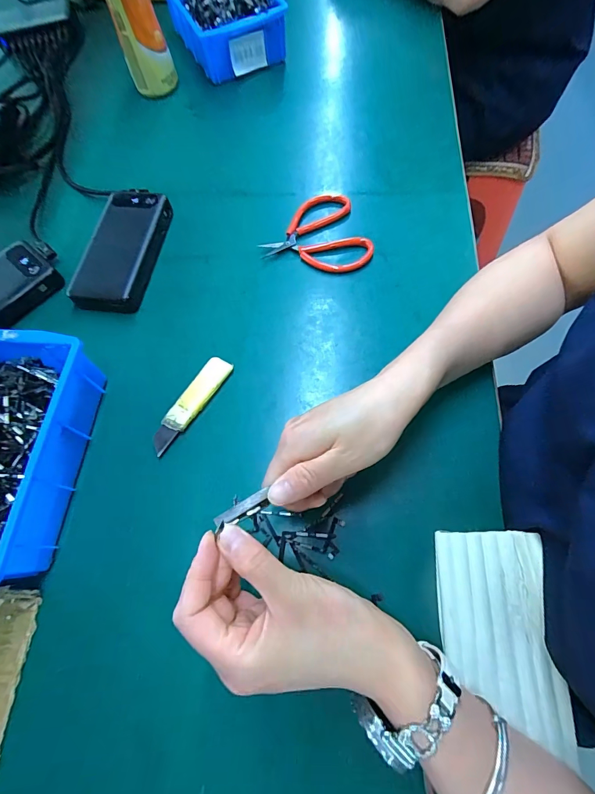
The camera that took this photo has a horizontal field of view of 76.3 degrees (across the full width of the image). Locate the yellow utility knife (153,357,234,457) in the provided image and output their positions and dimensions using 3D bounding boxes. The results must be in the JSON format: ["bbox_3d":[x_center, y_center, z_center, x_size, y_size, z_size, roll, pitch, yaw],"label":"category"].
[{"bbox_3d":[-0.100,0.006,0.360,0.026,0.011,0.104,30,72,14],"label":"yellow utility knife"}]

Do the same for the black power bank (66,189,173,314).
[{"bbox_3d":[-0.198,-0.171,0.425,0.072,0.033,0.161,8,68,6],"label":"black power bank"}]

